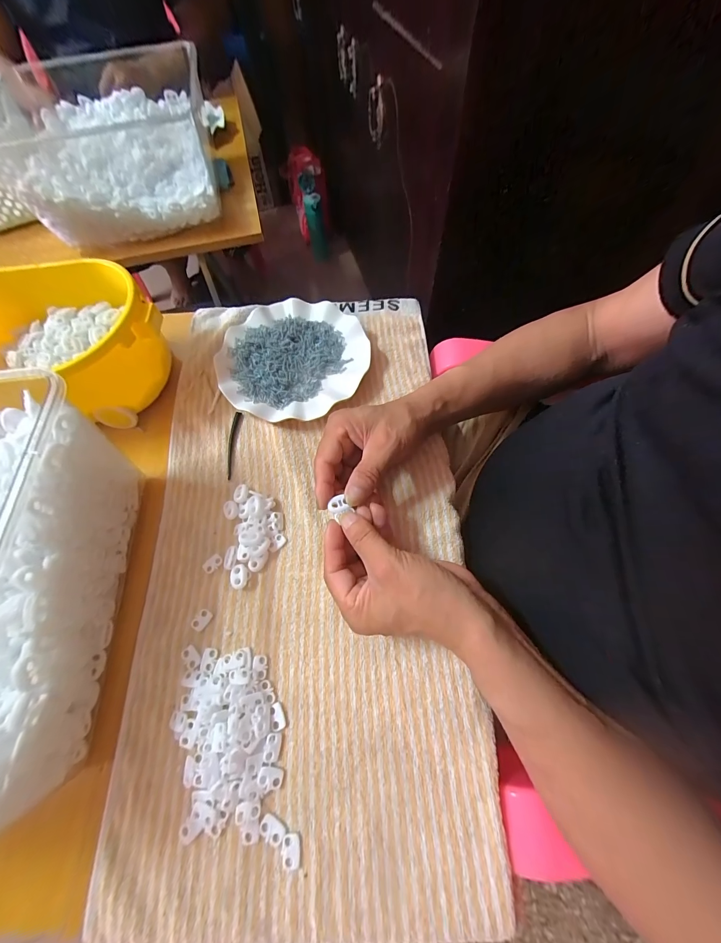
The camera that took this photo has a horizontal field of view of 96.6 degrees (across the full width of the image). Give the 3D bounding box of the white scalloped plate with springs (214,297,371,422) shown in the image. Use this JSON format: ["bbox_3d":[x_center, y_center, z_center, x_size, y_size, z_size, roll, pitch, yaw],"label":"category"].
[{"bbox_3d":[-0.082,-0.140,0.401,0.173,0.026,0.182,-1,65,3],"label":"white scalloped plate with springs"}]

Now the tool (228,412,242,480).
[{"bbox_3d":[-0.146,-0.031,0.365,0.009,0.004,0.085,-2,65,2],"label":"tool"}]

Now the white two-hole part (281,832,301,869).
[{"bbox_3d":[-0.049,0.268,0.226,0.013,0.004,0.019,-7,65,0],"label":"white two-hole part"}]

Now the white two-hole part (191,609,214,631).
[{"bbox_3d":[-0.143,0.134,0.290,0.012,0.004,0.018,33,71,16],"label":"white two-hole part"}]

